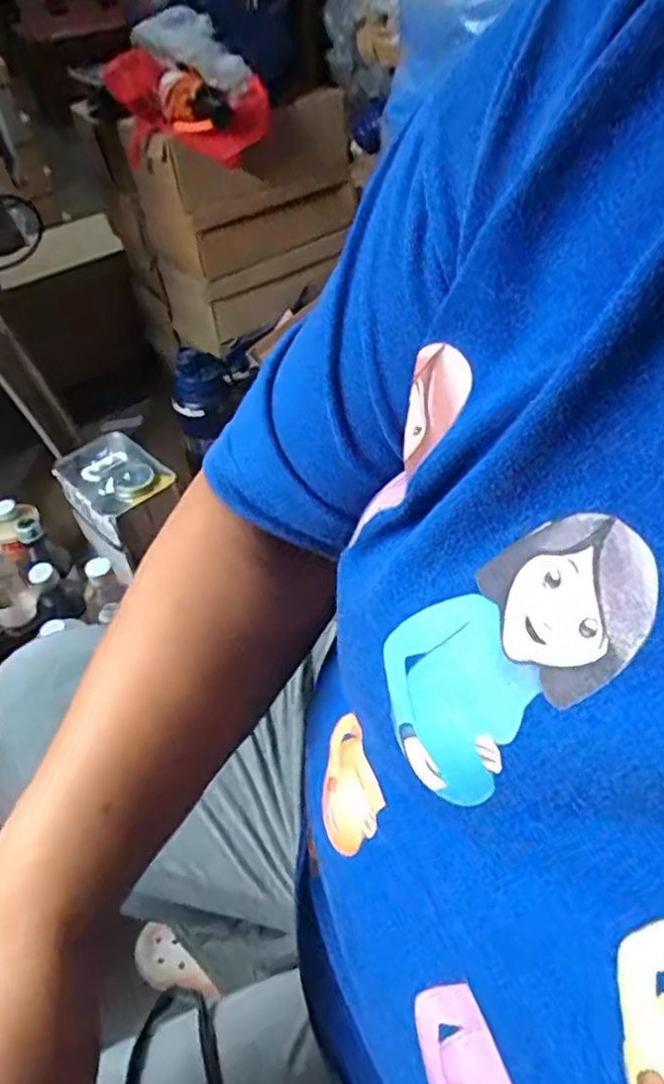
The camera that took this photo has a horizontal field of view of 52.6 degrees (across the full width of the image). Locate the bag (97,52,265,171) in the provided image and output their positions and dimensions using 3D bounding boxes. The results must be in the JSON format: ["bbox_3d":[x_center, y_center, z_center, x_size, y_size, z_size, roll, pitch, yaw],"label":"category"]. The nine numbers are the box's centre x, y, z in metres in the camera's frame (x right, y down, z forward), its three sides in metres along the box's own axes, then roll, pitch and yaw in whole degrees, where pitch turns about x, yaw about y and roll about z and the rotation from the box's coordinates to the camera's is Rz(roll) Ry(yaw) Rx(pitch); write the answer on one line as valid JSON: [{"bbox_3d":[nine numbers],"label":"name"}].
[{"bbox_3d":[-0.204,-0.621,0.973,0.226,0.118,0.155,-10,47,-5],"label":"bag"}]

